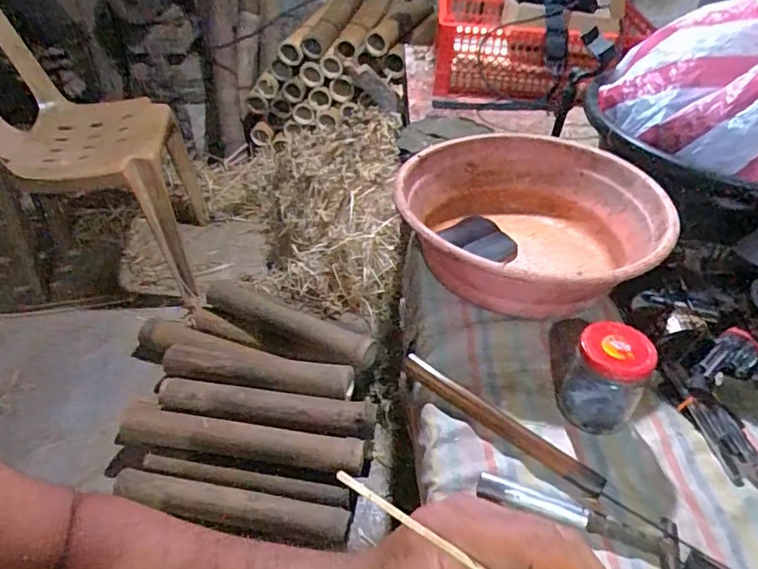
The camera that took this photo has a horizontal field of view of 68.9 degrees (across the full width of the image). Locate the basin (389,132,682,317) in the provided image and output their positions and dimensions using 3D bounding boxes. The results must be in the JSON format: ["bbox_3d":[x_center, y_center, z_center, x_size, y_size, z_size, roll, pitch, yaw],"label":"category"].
[{"bbox_3d":[0.186,-0.071,0.687,0.306,0.109,0.300,3,40,-2],"label":"basin"}]

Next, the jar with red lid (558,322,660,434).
[{"bbox_3d":[0.210,0.089,0.517,0.058,0.099,0.063,-1,39,1],"label":"jar with red lid"}]

